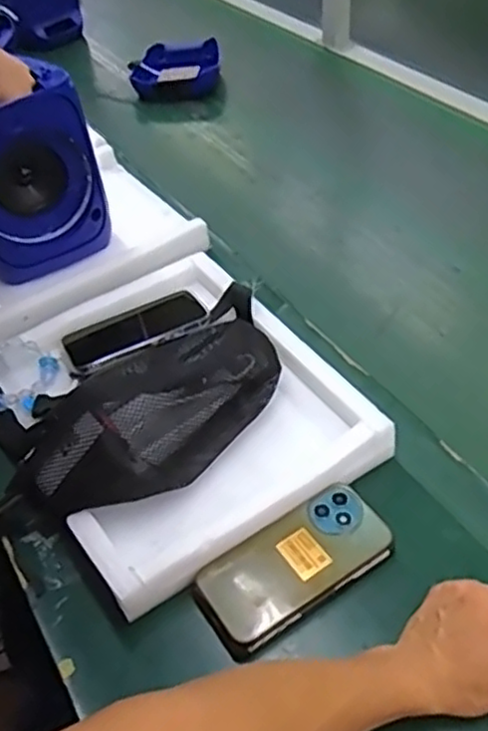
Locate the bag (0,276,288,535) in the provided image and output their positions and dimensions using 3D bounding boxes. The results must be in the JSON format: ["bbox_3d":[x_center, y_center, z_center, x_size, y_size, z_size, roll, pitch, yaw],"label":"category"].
[{"bbox_3d":[-0.074,0.018,0.664,0.159,0.057,0.310,22,51,26],"label":"bag"}]

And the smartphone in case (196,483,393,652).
[{"bbox_3d":[0.043,0.161,0.573,0.155,0.010,0.078,-28,52,-19],"label":"smartphone in case"}]

